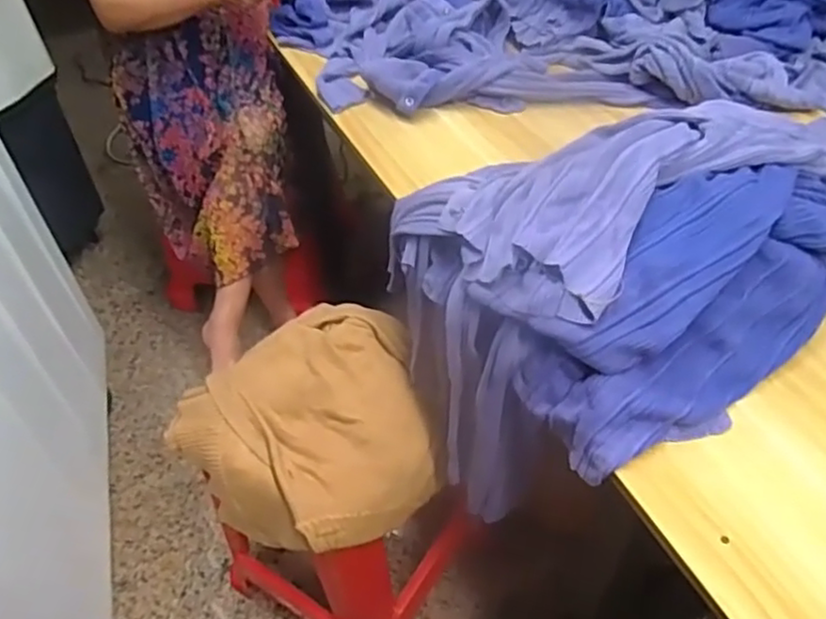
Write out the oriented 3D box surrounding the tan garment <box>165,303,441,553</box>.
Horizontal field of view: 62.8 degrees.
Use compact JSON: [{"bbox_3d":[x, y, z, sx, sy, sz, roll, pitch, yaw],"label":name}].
[{"bbox_3d":[-0.124,0.157,0.926,0.313,0.121,0.308,-2,47,2],"label":"tan garment"}]

